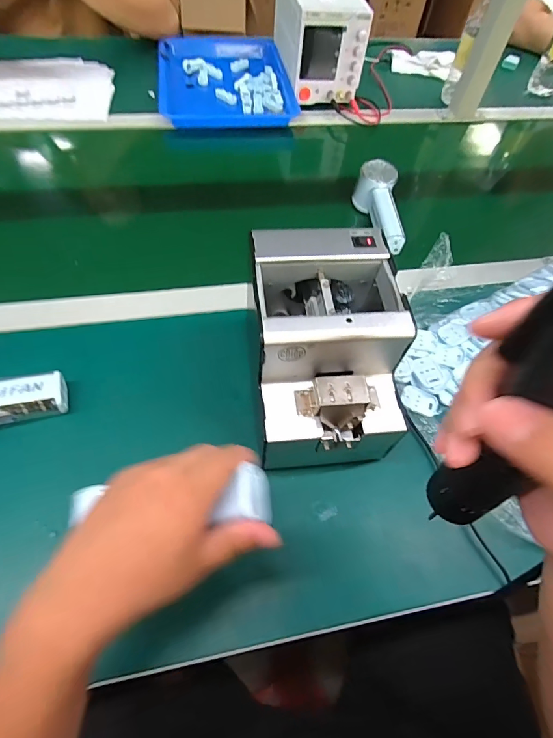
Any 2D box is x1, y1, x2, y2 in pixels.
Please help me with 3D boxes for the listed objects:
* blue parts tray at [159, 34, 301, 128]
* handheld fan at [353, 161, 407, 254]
[{"bbox_3d":[-0.111,-0.610,0.831,0.256,0.035,0.374,-5,58,-9],"label":"blue parts tray"},{"bbox_3d":[0.160,-0.236,0.595,0.055,0.053,0.154,-8,68,-9],"label":"handheld fan"}]

